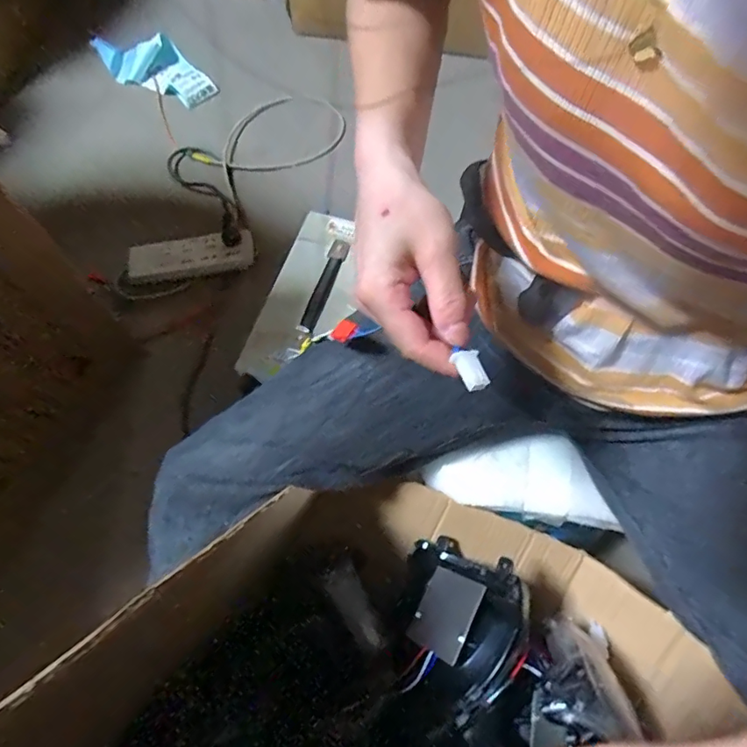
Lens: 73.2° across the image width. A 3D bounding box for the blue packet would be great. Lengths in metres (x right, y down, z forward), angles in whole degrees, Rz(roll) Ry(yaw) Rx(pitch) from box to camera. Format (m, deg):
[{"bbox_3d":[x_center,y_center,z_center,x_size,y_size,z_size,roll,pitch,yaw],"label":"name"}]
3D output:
[{"bbox_3d":[-0.528,-0.733,1.209,0.159,0.050,0.309,-40,71,-17],"label":"blue packet"}]

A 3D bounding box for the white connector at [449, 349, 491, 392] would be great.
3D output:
[{"bbox_3d":[0.048,-0.002,0.245,0.011,0.005,0.020,-14,66,-7],"label":"white connector"}]

